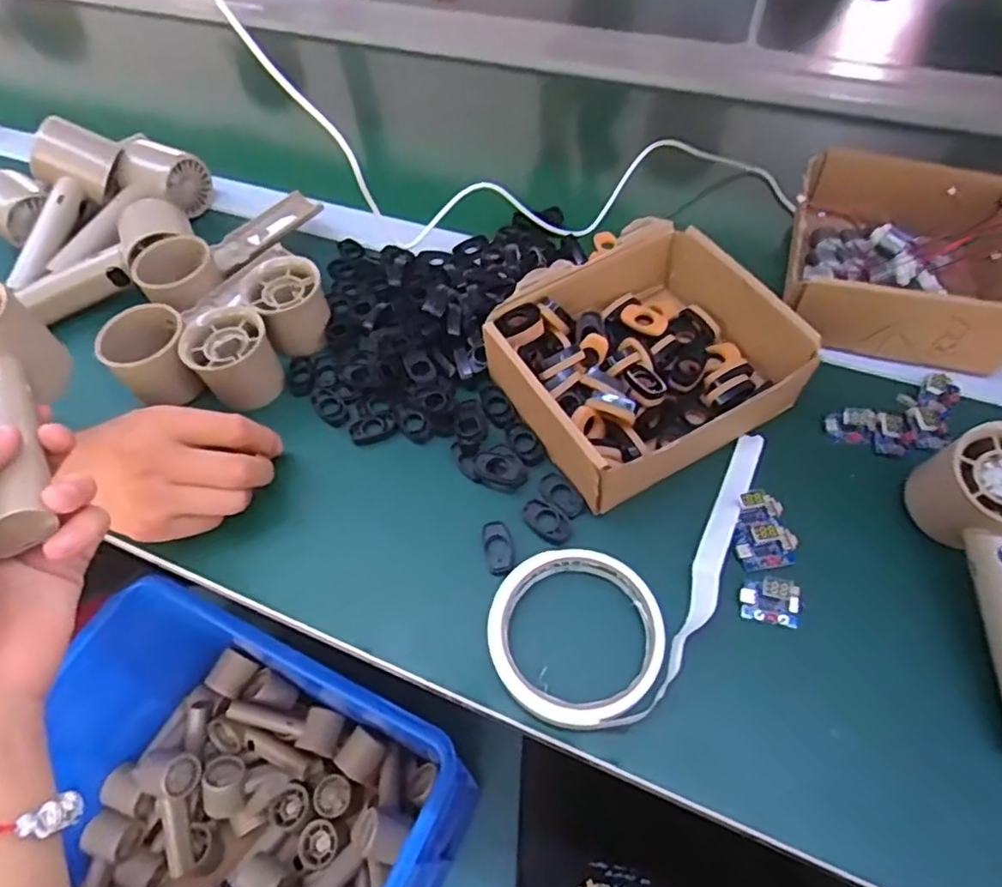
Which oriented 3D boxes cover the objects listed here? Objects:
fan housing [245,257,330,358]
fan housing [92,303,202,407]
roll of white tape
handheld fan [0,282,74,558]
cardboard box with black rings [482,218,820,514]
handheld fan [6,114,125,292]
[{"bbox_3d":[-0.158,-0.102,0.474,0.056,0.052,0.052,-24,58,-12],"label":"fan housing"},{"bbox_3d":[-0.242,-0.061,0.440,0.055,0.042,0.062,-34,61,-18],"label":"fan housing"},{"bbox_3d":[0.087,0.064,0.359,0.094,0.013,0.214,38,66,25],"label":"roll of white tape"},{"bbox_3d":[-0.244,-0.010,0.309,0.055,0.052,0.153,-29,62,-15],"label":"handheld fan"},{"bbox_3d":[0.094,-0.059,0.420,0.176,0.059,0.154,-29,59,-15],"label":"cardboard box with black rings"},{"bbox_3d":[-0.373,-0.201,0.529,0.049,0.042,0.151,11,78,11],"label":"handheld fan"}]

